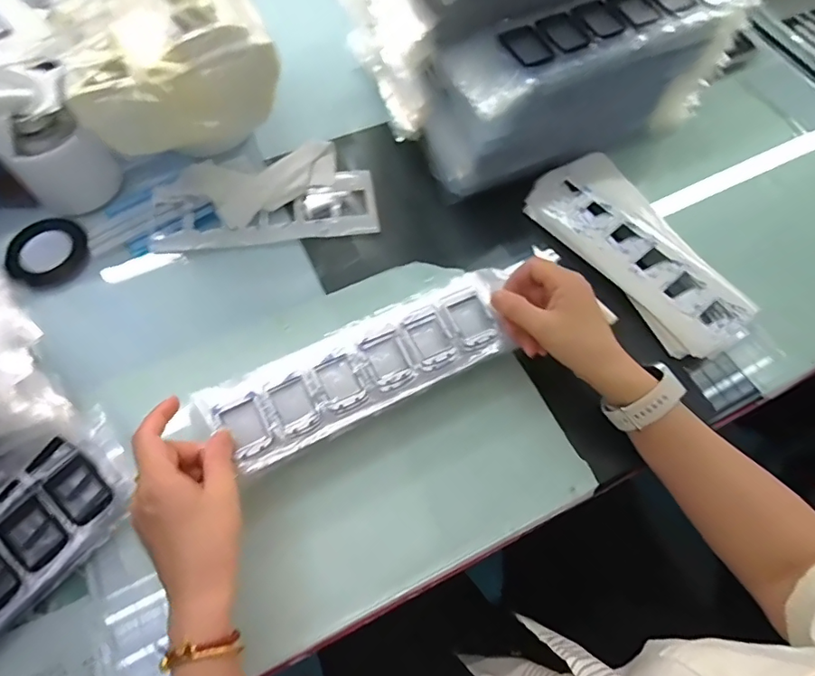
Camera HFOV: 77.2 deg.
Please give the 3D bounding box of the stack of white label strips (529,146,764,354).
[{"bbox_3d":[0.229,-0.087,0.511,0.114,0.019,0.237,-30,69,-14],"label":"stack of white label strips"}]

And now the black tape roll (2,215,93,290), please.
[{"bbox_3d":[-0.362,-0.087,0.513,0.073,0.022,0.067,0,65,-1],"label":"black tape roll"}]

